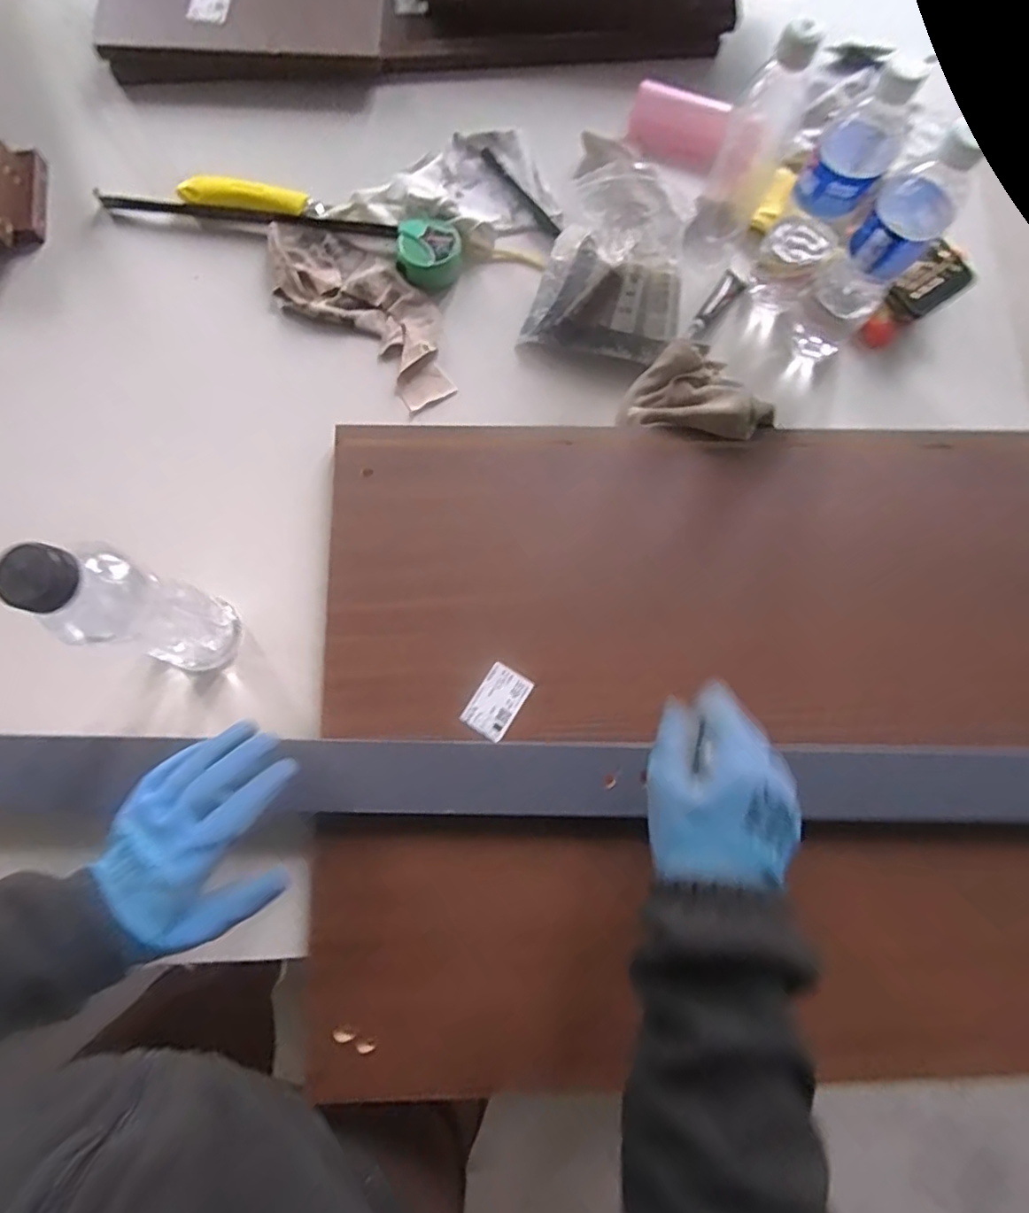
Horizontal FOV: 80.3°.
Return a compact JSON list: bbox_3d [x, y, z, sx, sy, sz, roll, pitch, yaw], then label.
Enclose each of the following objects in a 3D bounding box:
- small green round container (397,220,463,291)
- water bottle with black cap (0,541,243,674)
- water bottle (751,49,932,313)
[{"bbox_3d":[-0.087,-0.365,0.632,0.064,0.033,0.064,0,77,0],"label":"small green round container"},{"bbox_3d":[-0.278,0.006,0.456,0.057,0.231,0.068,24,78,3],"label":"water bottle with black cap"},{"bbox_3d":[0.289,-0.378,0.565,0.065,0.226,0.068,34,79,5],"label":"water bottle"}]

